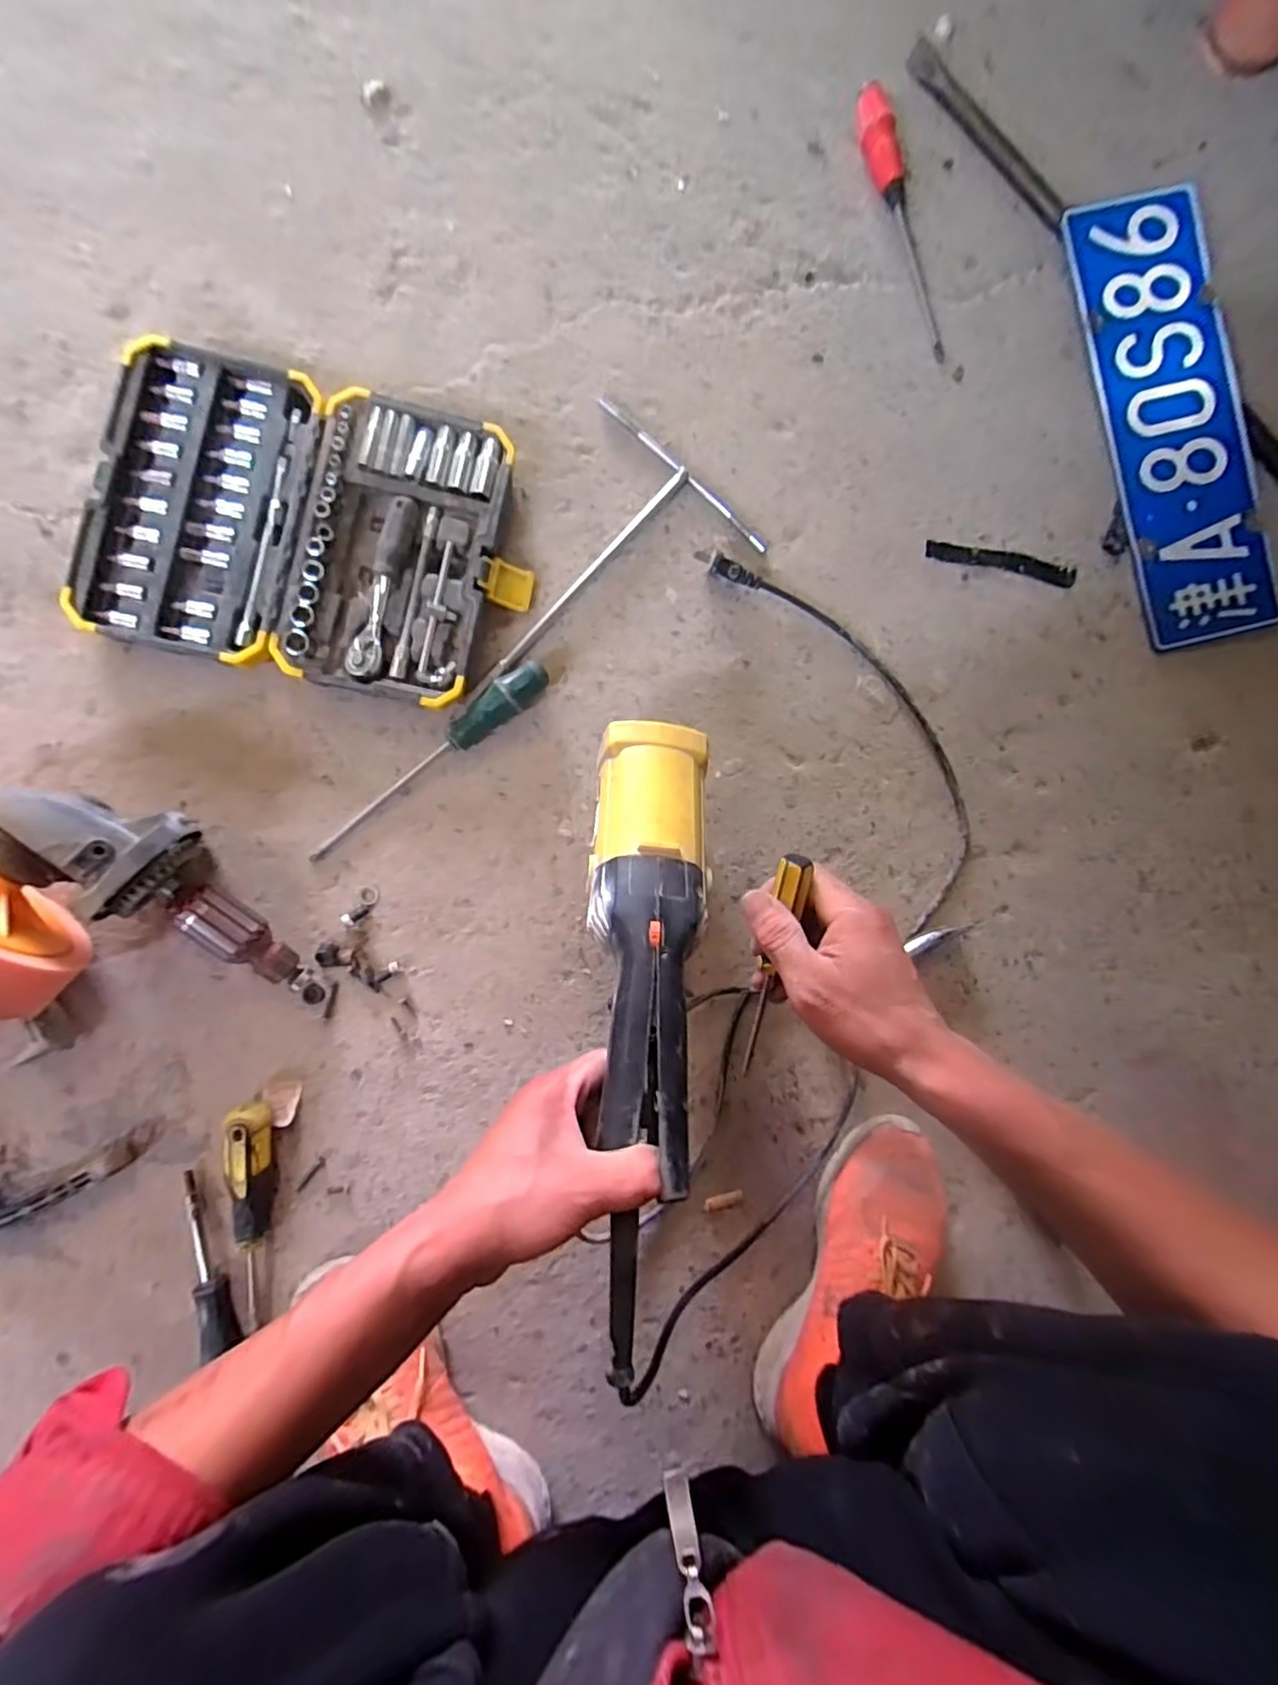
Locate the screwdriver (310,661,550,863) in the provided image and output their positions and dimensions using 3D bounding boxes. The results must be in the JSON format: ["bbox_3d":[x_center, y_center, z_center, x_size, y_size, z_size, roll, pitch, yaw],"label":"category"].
[{"bbox_3d":[-0.171,-0.067,0.499,0.237,0.034,0.026,-40,92,-8],"label":"screwdriver"}]

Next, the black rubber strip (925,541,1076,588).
[{"bbox_3d":[0.341,-0.265,0.579,0.147,0.005,0.021,10,85,-3],"label":"black rubber strip"}]

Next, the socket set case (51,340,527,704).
[{"bbox_3d":[-0.257,-0.246,0.495,0.313,0.033,0.230,12,85,-7],"label":"socket set case"}]

